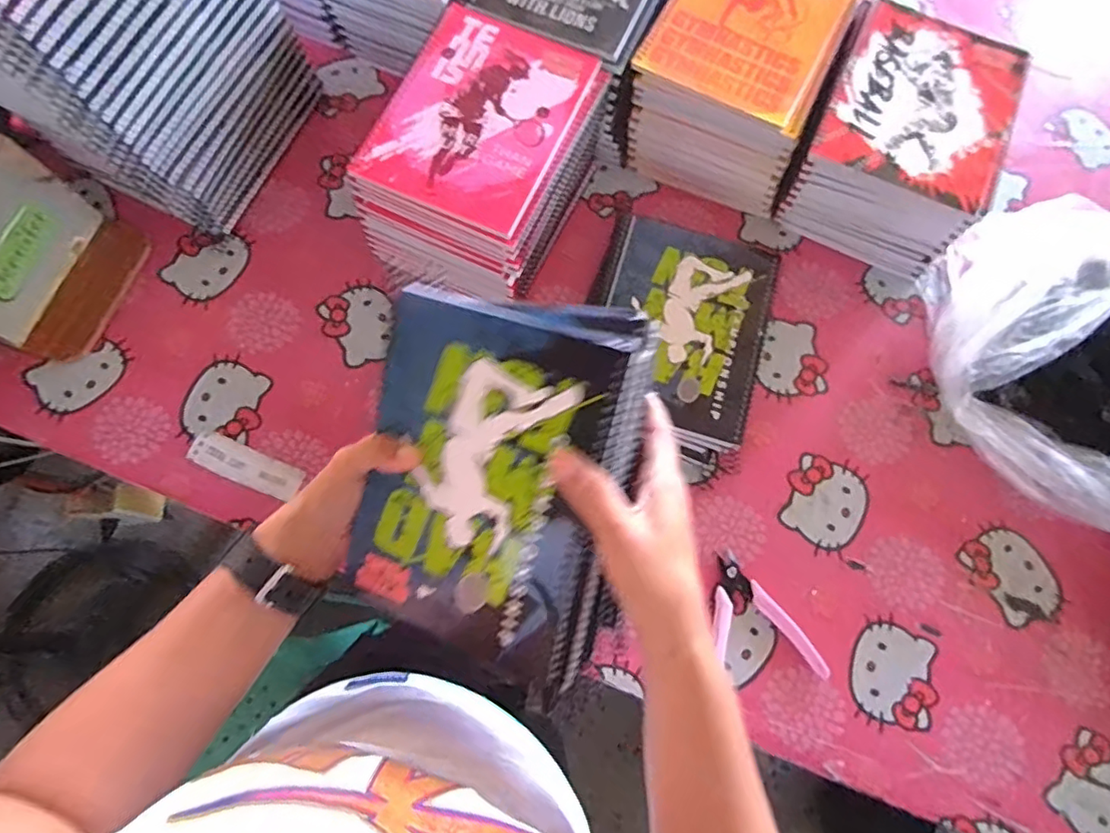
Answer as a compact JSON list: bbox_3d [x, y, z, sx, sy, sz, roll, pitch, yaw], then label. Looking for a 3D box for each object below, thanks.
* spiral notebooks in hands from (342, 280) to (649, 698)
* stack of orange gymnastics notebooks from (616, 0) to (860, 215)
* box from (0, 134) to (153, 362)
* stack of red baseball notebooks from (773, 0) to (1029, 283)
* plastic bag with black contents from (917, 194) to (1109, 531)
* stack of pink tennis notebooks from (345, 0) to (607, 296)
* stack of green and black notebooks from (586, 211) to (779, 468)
[{"bbox_3d":[-0.037,0.038,0.341,0.156,0.018,0.212,18,101,20],"label":"spiral notebooks in hands"},{"bbox_3d":[0.178,-0.343,0.595,0.169,0.121,0.212,22,74,5],"label":"stack of orange gymnastics notebooks"},{"bbox_3d":[-0.459,-0.141,0.514,0.079,0.130,0.150,18,74,3],"label":"box"},{"bbox_3d":[0.327,-0.267,0.578,0.161,0.119,0.191,22,74,5],"label":"stack of red baseball notebooks"},{"bbox_3d":[0.490,-0.052,0.535,0.249,0.091,0.304,-39,78,-12],"label":"plastic bag with black contents"},{"bbox_3d":[-0.067,-0.232,0.555,0.157,0.117,0.219,25,74,6],"label":"stack of pink tennis notebooks"},{"bbox_3d":[0.113,-0.077,0.557,0.165,0.038,0.209,16,74,3],"label":"stack of green and black notebooks"}]

